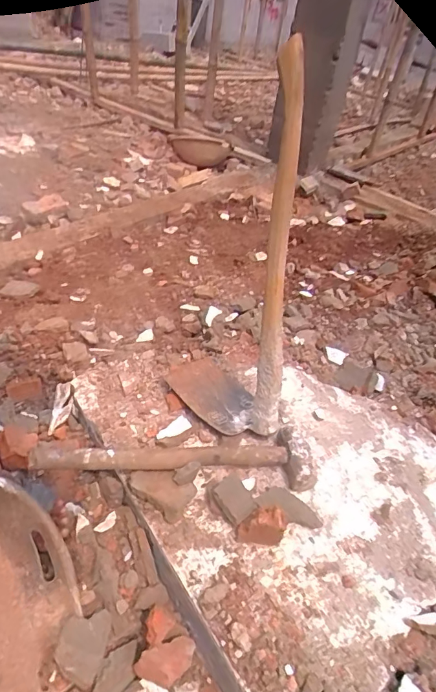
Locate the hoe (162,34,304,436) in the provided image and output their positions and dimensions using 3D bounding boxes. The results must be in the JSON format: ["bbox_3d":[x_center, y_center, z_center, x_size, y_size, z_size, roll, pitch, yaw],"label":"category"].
[{"bbox_3d":[0.107,-0.158,0.853,0.243,0.705,0.281,-18,44,-41],"label":"hoe"}]

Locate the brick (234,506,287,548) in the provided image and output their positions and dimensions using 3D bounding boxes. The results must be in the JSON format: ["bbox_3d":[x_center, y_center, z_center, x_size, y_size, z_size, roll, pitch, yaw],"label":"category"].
[{"bbox_3d":[0.072,0.308,0.736,0.077,0.061,0.045,9,40,-2],"label":"brick"}]

